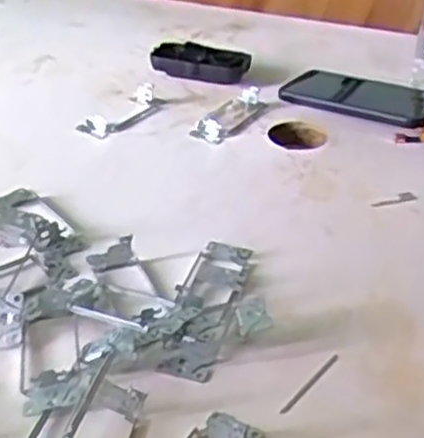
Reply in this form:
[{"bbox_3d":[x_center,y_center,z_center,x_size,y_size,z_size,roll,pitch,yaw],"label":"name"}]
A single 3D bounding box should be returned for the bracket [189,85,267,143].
[{"bbox_3d":[0.019,-0.110,0.746,0.041,0.017,0.102,17,37,20],"label":"bracket"}]

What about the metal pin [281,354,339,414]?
[{"bbox_3d":[0.063,0.102,0.455,0.005,0.004,0.064,26,41,30],"label":"metal pin"}]

